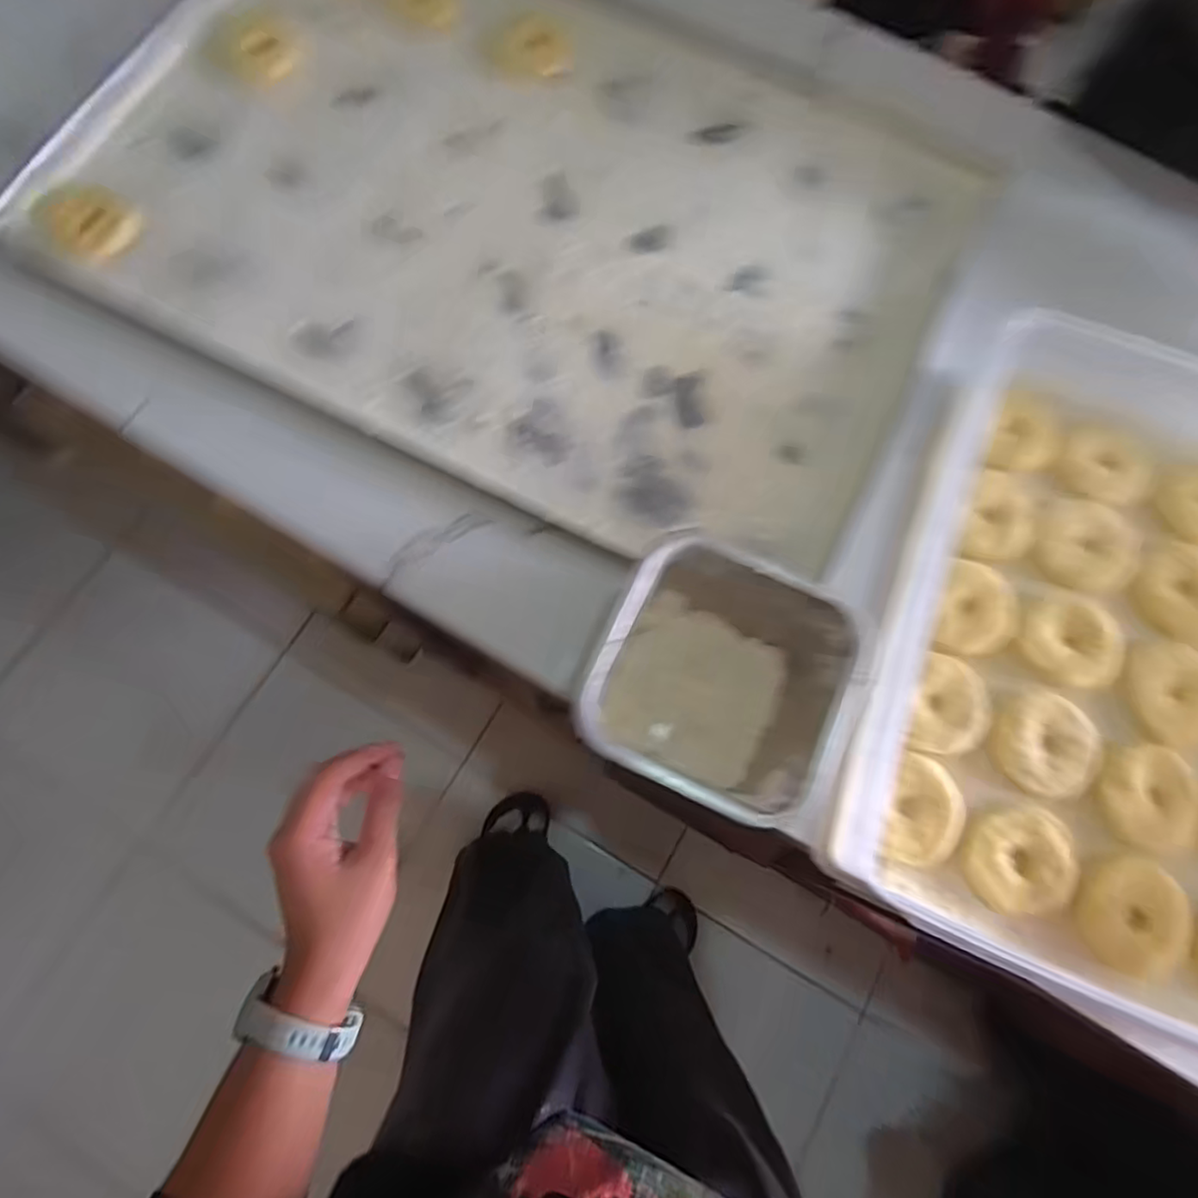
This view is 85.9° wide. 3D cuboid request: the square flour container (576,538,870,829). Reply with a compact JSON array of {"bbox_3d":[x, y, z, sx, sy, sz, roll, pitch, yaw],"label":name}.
[{"bbox_3d":[0.057,0.044,0.346,0.109,0.086,0.115,25,76,5],"label":"square flour container"}]

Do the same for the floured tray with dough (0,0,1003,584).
[{"bbox_3d":[-0.054,-0.287,0.465,0.589,0.031,0.411,26,78,5],"label":"floured tray with dough"}]

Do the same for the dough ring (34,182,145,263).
[{"bbox_3d":[-0.348,-0.258,0.438,0.060,0.010,0.055,1,75,-2],"label":"dough ring"}]

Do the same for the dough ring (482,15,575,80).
[{"bbox_3d":[-0.055,-0.437,0.508,0.065,0.009,0.065,1,75,-2],"label":"dough ring"}]

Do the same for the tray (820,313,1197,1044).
[{"bbox_3d":[0.322,0.031,0.374,0.289,0.055,0.382,22,78,4],"label":"tray"}]

